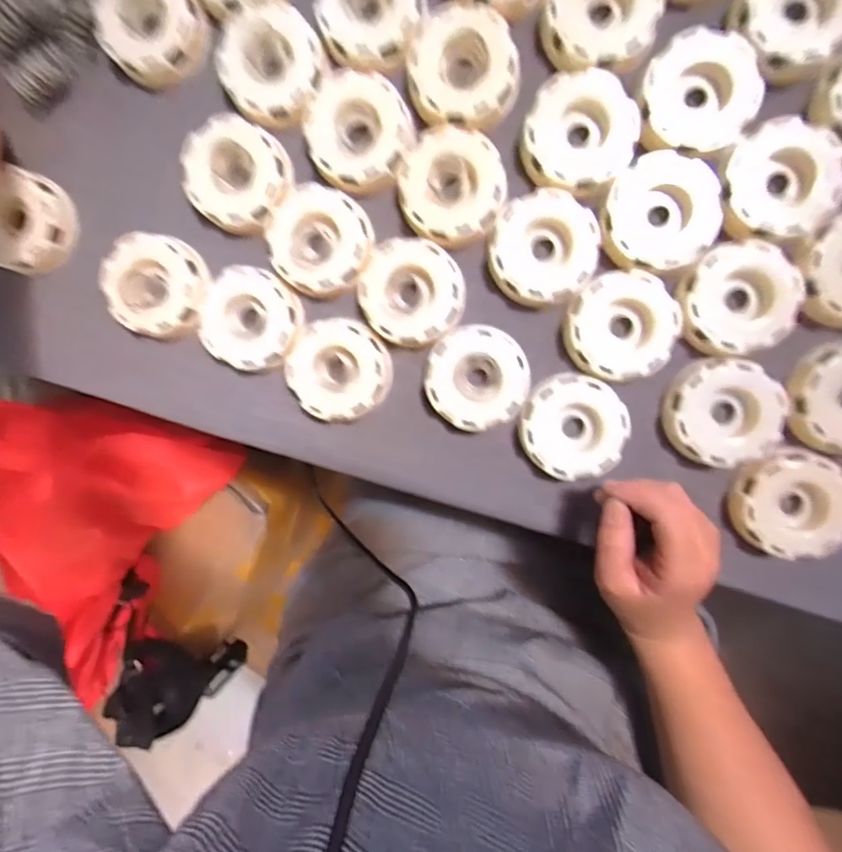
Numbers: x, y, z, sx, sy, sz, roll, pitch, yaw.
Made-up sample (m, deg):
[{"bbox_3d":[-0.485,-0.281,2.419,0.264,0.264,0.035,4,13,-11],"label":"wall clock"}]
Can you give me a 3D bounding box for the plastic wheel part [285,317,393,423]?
[{"bbox_3d":[-0.053,-0.038,0.363,0.063,0.029,0.065,1,97,7],"label":"plastic wheel part"}]

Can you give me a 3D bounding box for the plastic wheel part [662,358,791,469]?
[{"bbox_3d":[0.189,-0.007,0.337,0.067,0.022,0.063,1,97,7],"label":"plastic wheel part"}]

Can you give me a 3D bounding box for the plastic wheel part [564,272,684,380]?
[{"bbox_3d":[0.124,-0.062,0.335,0.065,0.016,0.065,8,98,6],"label":"plastic wheel part"}]

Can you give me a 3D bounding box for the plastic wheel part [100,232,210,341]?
[{"bbox_3d":[-0.176,-0.094,0.365,0.066,0.025,0.065,1,97,7],"label":"plastic wheel part"}]

